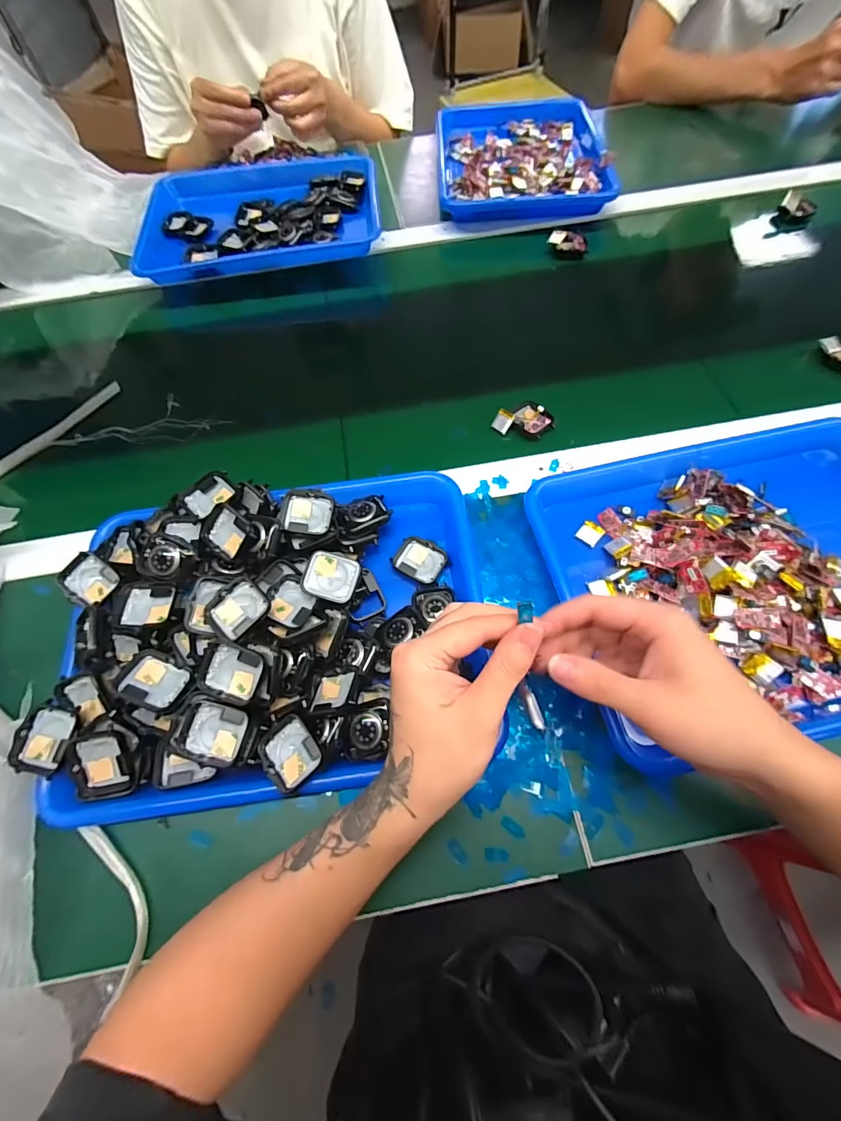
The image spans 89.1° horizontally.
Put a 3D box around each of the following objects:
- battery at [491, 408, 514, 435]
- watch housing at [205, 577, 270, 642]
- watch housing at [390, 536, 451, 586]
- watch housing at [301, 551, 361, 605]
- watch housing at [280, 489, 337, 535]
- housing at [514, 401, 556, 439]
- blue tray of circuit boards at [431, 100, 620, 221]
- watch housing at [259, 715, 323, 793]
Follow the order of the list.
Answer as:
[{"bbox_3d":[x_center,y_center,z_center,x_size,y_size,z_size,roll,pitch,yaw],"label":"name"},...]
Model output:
[{"bbox_3d":[0.087,-0.148,0.452,0.019,0.004,0.022,33,105,15],"label":"battery"},{"bbox_3d":[-0.135,0.036,0.316,0.038,0.008,0.041,37,72,18],"label":"watch housing"},{"bbox_3d":[0.000,0.001,0.379,0.044,0.008,0.038,30,70,16],"label":"watch housing"},{"bbox_3d":[-0.070,0.012,0.333,0.043,0.008,0.036,15,66,10],"label":"watch housing"},{"bbox_3d":[-0.093,-0.040,0.356,0.043,0.014,0.036,1,65,4],"label":"watch housing"},{"bbox_3d":[0.117,-0.151,0.454,0.035,0.009,0.046,-42,69,-15],"label":"housing"},{"bbox_3d":[0.155,-0.637,0.665,0.252,0.040,0.300,-1,65,3],"label":"blue tray of circuit boards"},{"bbox_3d":[-0.090,0.131,0.294,0.037,0.010,0.042,-39,69,-14],"label":"watch housing"}]

